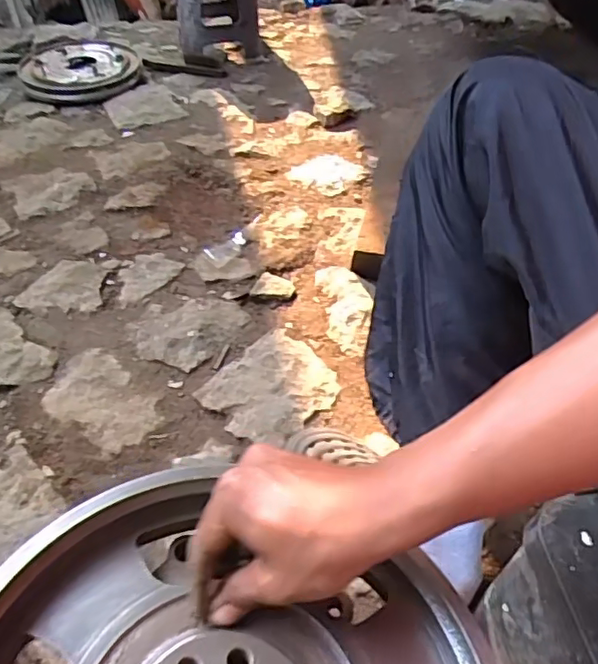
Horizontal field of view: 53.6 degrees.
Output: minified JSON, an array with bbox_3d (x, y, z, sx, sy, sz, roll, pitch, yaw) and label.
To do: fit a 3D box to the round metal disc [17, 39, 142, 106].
[{"bbox_3d":[-0.565,-0.687,1.528,0.291,0.054,0.345,-15,48,-15],"label":"round metal disc"}]

